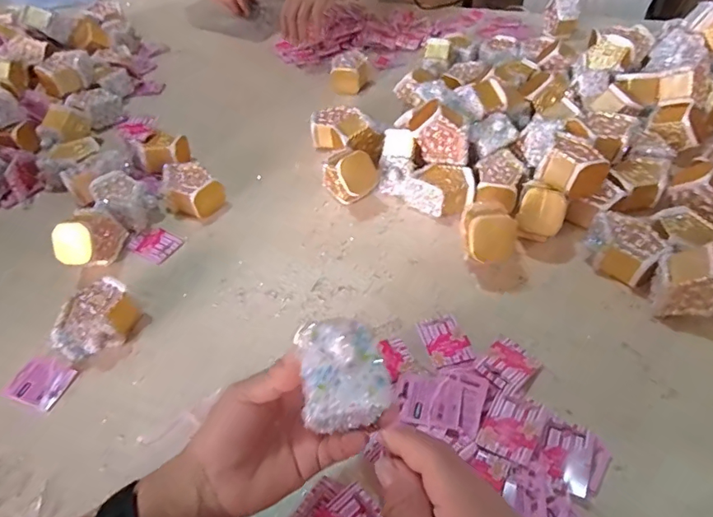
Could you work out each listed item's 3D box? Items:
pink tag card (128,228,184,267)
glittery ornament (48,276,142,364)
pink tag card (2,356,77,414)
[{"bbox_3d":[-0.267,-0.019,0.629,0.065,0.006,0.046,23,59,21],"label":"pink tag card"},{"bbox_3d":[-0.284,0.068,0.522,0.057,0.045,0.083,12,49,13],"label":"glittery ornament"},{"bbox_3d":[-0.332,0.131,0.501,0.053,0.010,0.048,11,49,12],"label":"pink tag card"}]

